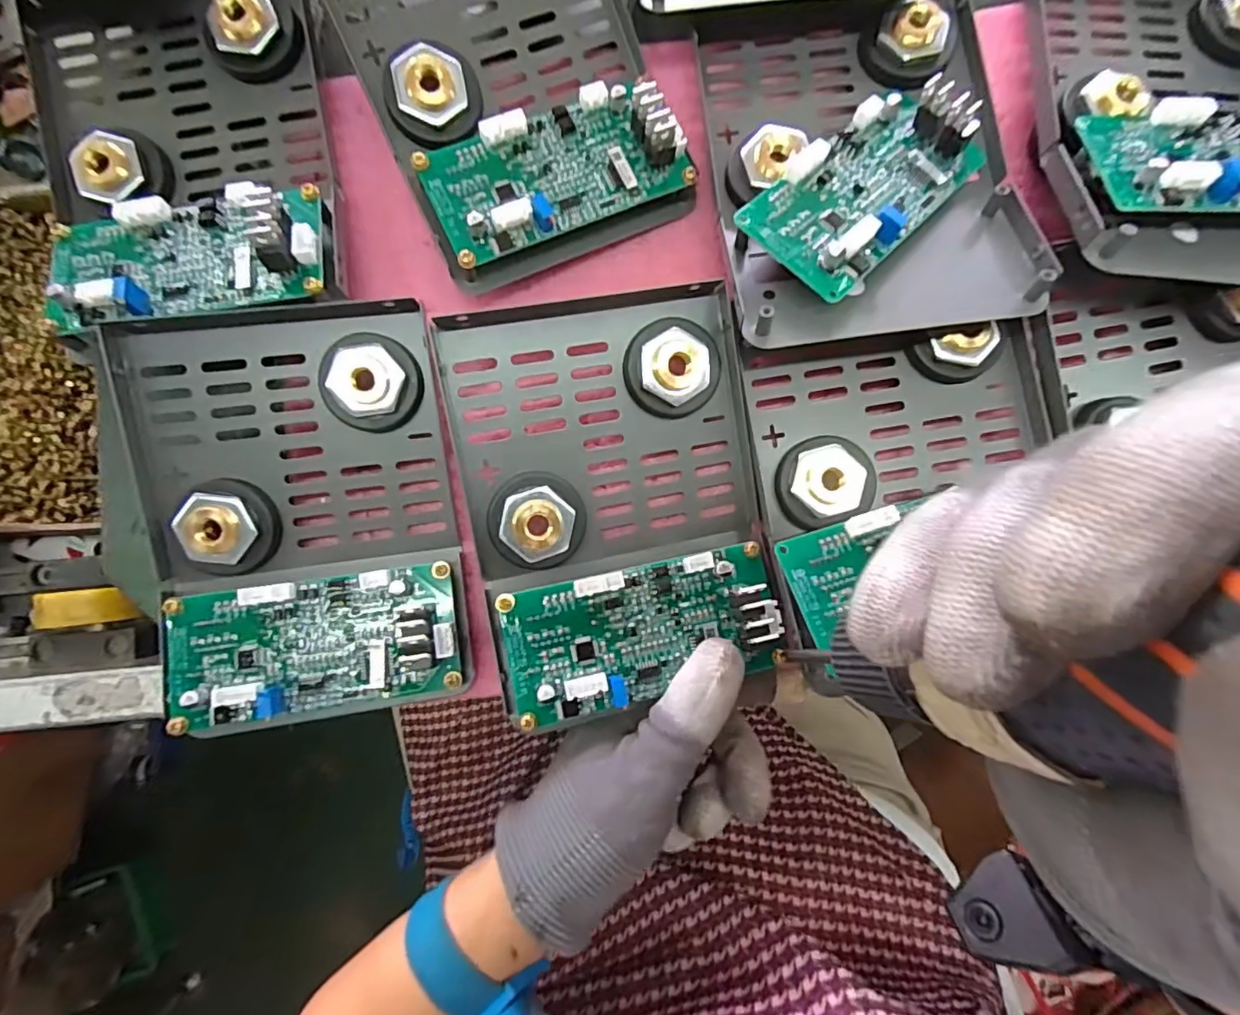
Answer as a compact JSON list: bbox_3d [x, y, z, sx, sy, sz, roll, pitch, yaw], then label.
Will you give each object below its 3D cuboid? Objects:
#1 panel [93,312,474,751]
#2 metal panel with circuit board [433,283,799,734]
[{"bbox_3d":[-0.127,0.004,0.227,0.114,0.031,0.155,-7,87,-1],"label":"panel"},{"bbox_3d":[0.002,-0.004,0.229,0.118,0.031,0.156,-13,87,-1],"label":"metal panel with circuit board"}]

